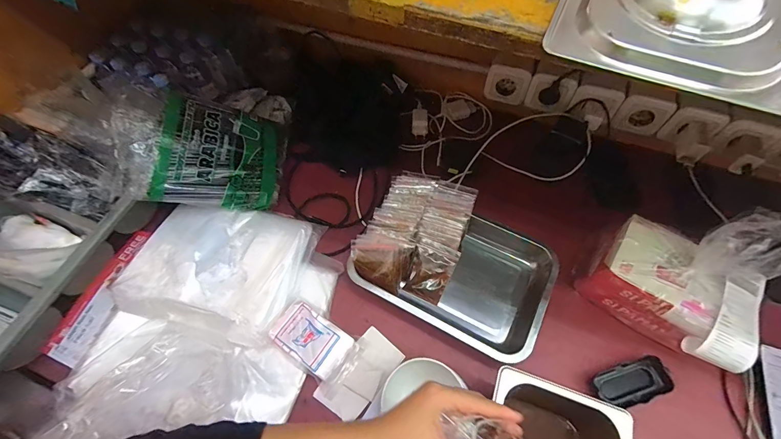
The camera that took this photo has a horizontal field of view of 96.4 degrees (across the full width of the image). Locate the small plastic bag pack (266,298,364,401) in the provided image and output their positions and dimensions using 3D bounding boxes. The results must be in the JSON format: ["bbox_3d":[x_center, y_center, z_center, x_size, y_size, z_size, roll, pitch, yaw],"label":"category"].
[{"bbox_3d":[-0.115,0.189,0.536,0.141,0.027,0.080,37,70,18],"label":"small plastic bag pack"}]

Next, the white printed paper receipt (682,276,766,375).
[{"bbox_3d":[0.445,0.129,0.450,0.060,0.037,0.130,32,83,16],"label":"white printed paper receipt"}]

